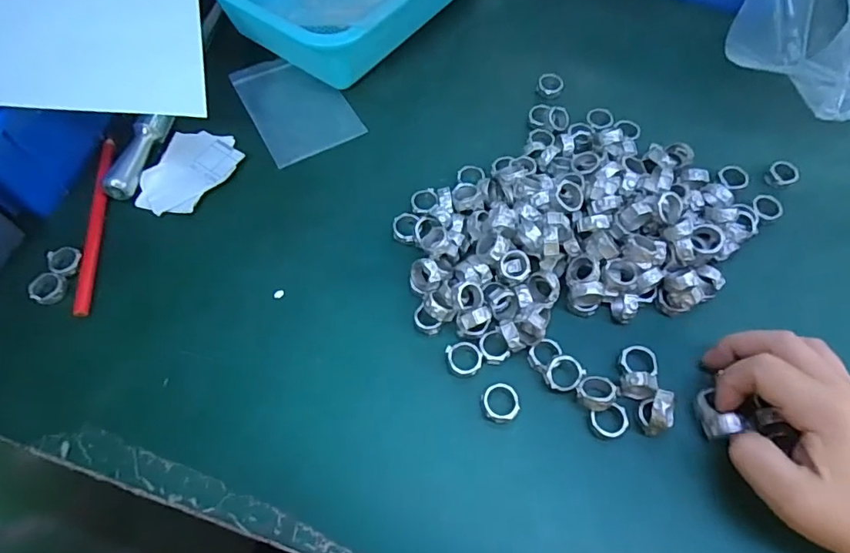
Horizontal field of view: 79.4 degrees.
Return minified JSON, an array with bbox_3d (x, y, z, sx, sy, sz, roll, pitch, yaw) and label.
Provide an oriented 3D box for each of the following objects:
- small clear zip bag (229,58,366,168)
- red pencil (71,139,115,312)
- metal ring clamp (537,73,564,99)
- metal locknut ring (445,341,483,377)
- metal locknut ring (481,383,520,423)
[{"bbox_3d":[-0.112,-0.151,0.447,0.078,0.005,0.123,-26,64,-13],"label":"small clear zip bag"},{"bbox_3d":[-0.245,-0.043,0.381,0.011,0.012,0.154,-7,62,-3],"label":"red pencil"},{"bbox_3d":[0.110,-0.168,0.450,0.022,0.005,0.025,11,62,7],"label":"metal ring clamp"},{"bbox_3d":[0.026,0.053,0.328,0.022,0.004,0.023,0,62,1],"label":"metal locknut ring"},{"bbox_3d":[0.047,0.078,0.315,0.022,0.006,0.023,0,62,1],"label":"metal locknut ring"}]

